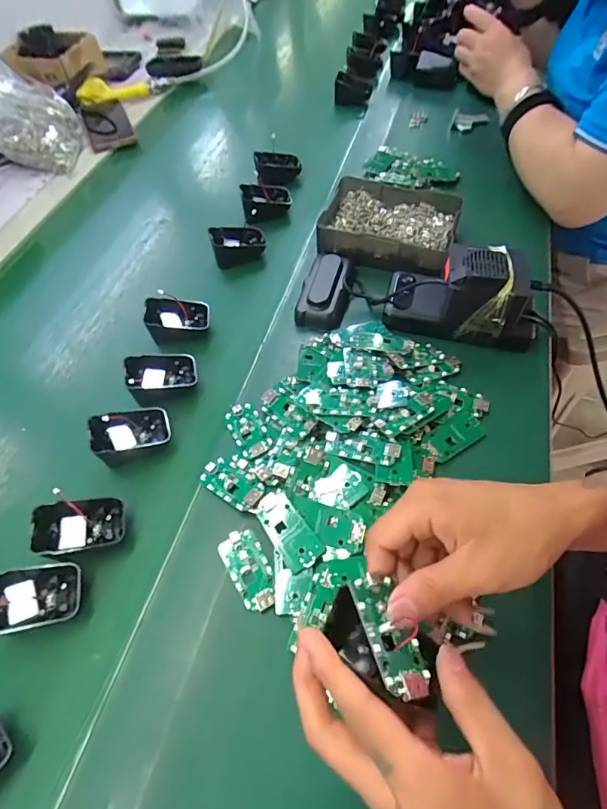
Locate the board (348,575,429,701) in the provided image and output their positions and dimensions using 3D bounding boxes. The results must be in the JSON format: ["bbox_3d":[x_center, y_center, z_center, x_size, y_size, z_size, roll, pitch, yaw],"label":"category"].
[{"bbox_3d":[0.047,0.124,0.248,0.032,0.006,0.061,10,40,-26],"label":"board"}]

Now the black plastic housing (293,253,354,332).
[{"bbox_3d":[0.028,-0.136,0.530,0.055,0.029,0.111,7,58,10],"label":"black plastic housing"}]

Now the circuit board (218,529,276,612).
[{"bbox_3d":[-0.042,0.131,0.367,0.032,0.004,0.063,-29,59,-13],"label":"circuit board"}]

